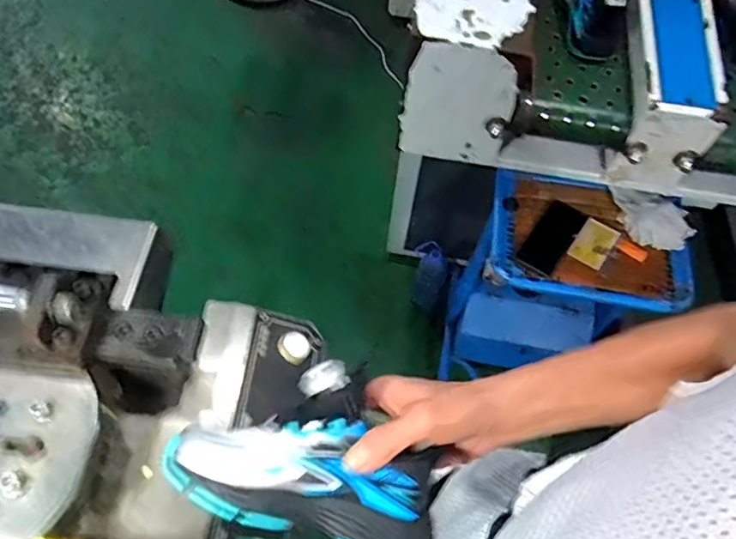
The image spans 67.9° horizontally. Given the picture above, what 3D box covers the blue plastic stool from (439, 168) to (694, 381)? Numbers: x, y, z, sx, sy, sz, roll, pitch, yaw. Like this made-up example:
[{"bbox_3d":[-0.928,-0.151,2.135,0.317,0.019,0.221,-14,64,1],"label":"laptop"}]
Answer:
[{"bbox_3d":[0.398,0.062,1.234,0.368,0.530,0.231,7,62,0],"label":"blue plastic stool"}]

